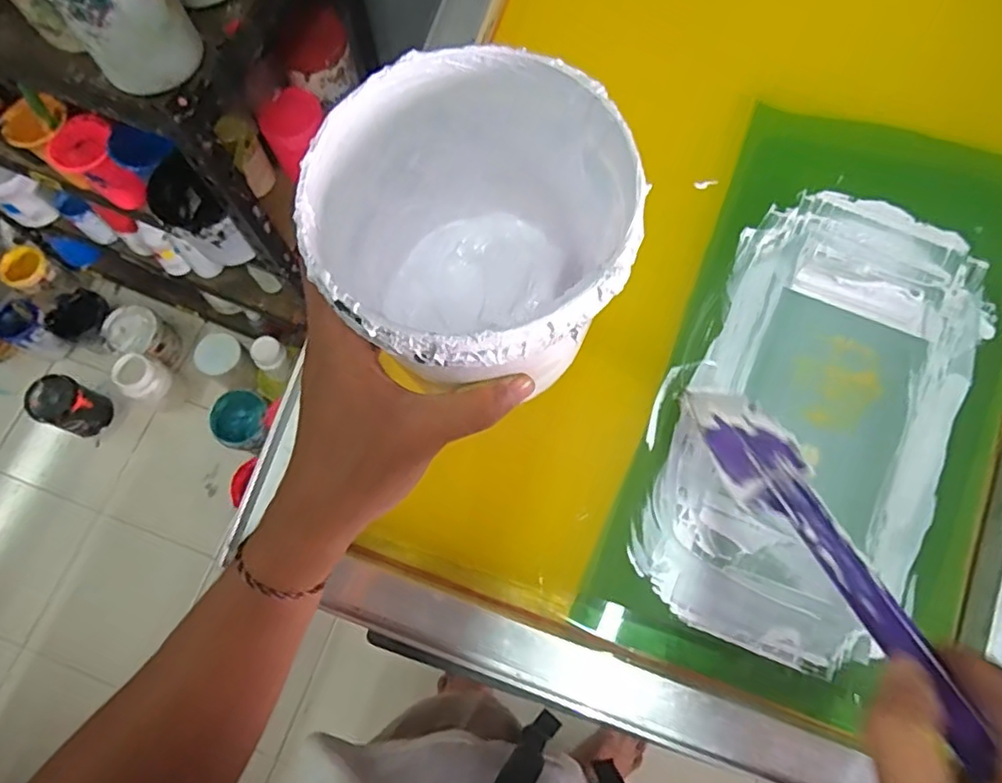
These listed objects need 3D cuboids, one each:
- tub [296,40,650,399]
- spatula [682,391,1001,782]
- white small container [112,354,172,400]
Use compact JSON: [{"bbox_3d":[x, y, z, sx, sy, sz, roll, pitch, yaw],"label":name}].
[{"bbox_3d":[-0.010,-0.059,0.279,0.122,0.115,0.127,0,71,0],"label":"tub"},{"bbox_3d":[0.142,0.059,0.285,0.050,0.011,0.219,-9,32,-3],"label":"spatula"},{"bbox_3d":[-0.786,-0.023,1.373,0.075,0.152,0.092,34,75,11],"label":"white small container"}]

